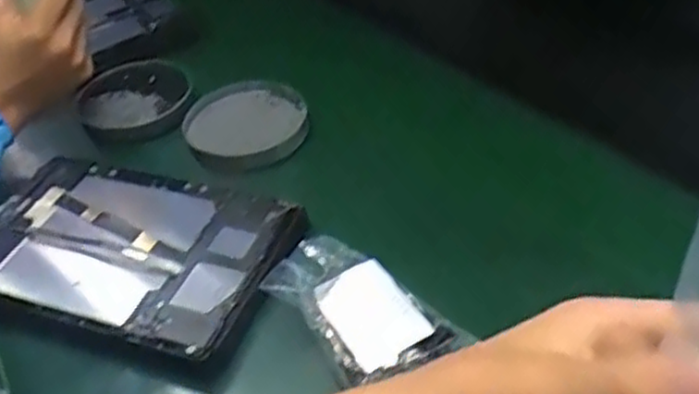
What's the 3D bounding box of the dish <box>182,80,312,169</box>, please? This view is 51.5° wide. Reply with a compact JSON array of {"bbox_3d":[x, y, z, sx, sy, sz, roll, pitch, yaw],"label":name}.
[{"bbox_3d":[-0.096,-0.072,0.692,0.114,0.015,0.117,-3,41,3],"label":"dish"}]

